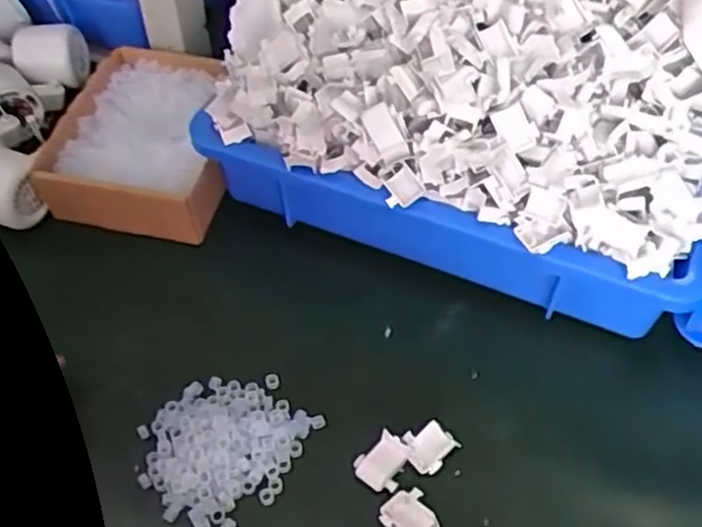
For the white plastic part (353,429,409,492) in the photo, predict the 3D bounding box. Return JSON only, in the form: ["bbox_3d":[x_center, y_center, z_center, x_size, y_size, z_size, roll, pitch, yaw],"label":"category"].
[{"bbox_3d":[0.021,0.125,0.453,0.028,0.008,0.034,37,61,25],"label":"white plastic part"}]

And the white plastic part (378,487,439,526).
[{"bbox_3d":[0.036,0.155,0.434,0.029,0.009,0.034,-29,57,-20],"label":"white plastic part"}]

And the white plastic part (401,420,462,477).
[{"bbox_3d":[0.050,0.117,0.461,0.032,0.014,0.028,-38,61,-25],"label":"white plastic part"}]

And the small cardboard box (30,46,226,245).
[{"bbox_3d":[-0.165,-0.098,0.611,0.135,0.061,0.174,10,53,8],"label":"small cardboard box"}]

